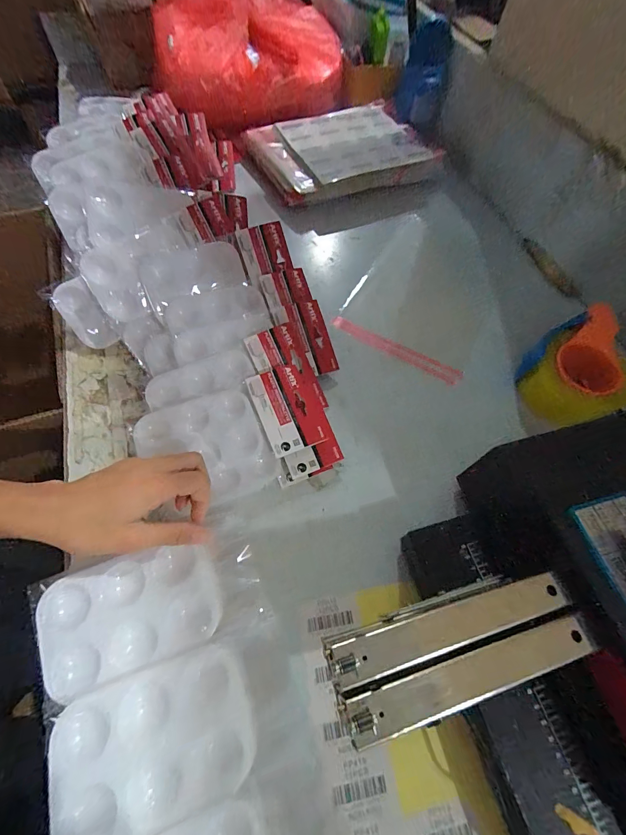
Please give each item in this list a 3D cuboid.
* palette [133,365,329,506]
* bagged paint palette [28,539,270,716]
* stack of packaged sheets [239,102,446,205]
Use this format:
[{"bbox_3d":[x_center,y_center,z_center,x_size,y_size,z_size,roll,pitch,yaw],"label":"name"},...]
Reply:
[{"bbox_3d":[-0.084,0.022,0.384,0.185,0.011,0.115,-23,80,-13],"label":"palette"},{"bbox_3d":[-0.124,0.151,0.278,0.165,0.021,0.084,-9,63,-16],"label":"bagged paint palette"},{"bbox_3d":[0.055,-0.499,0.679,0.322,0.072,0.226,-21,66,-14],"label":"stack of packaged sheets"}]

